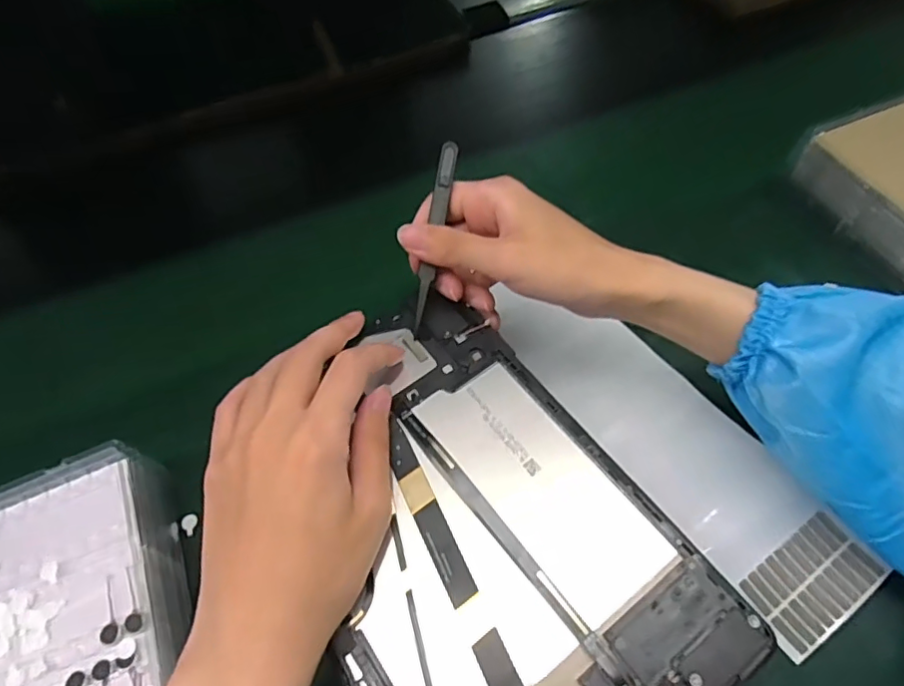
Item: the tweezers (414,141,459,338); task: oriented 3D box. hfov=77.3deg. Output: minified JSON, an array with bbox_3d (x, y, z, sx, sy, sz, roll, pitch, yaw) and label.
[{"bbox_3d":[-0.010,-0.061,0.325,0.010,0.009,0.111,9,86,10],"label":"tweezers"}]

